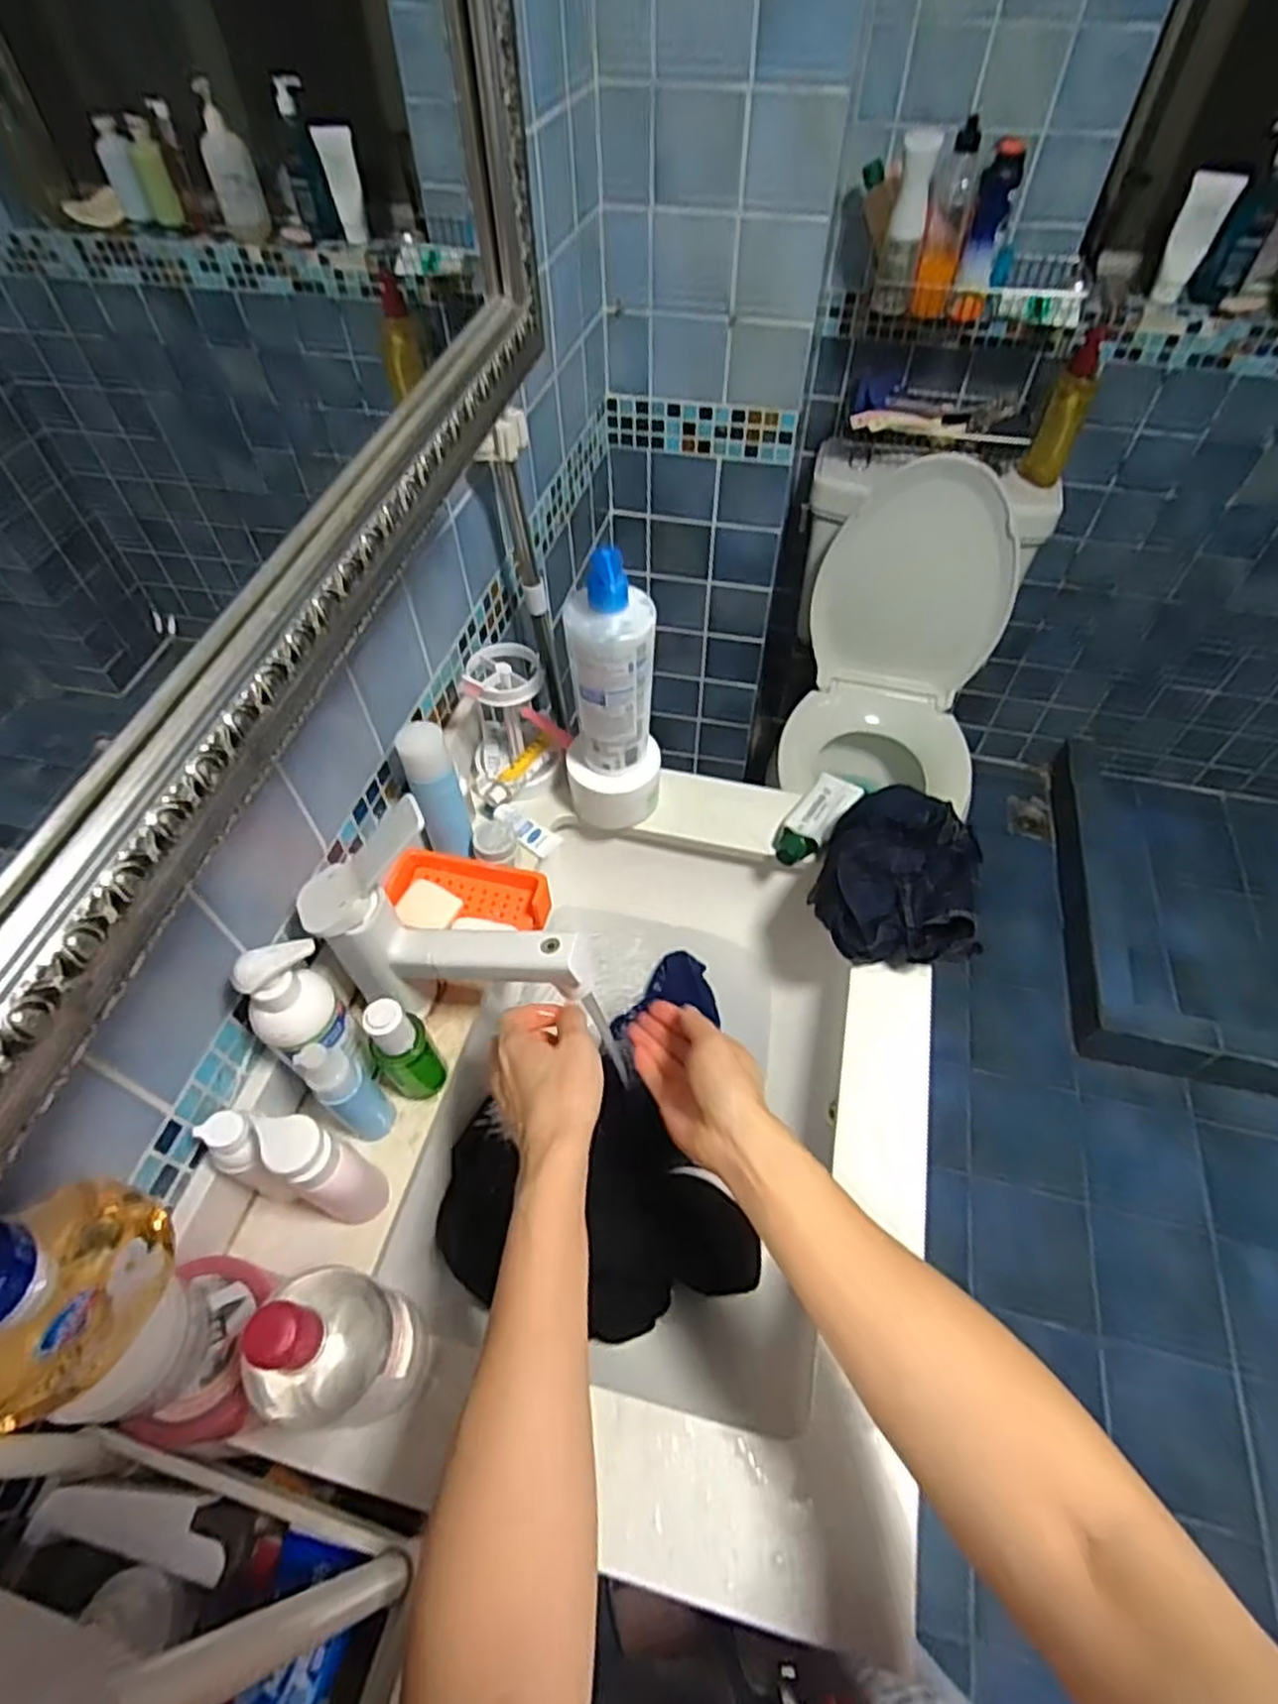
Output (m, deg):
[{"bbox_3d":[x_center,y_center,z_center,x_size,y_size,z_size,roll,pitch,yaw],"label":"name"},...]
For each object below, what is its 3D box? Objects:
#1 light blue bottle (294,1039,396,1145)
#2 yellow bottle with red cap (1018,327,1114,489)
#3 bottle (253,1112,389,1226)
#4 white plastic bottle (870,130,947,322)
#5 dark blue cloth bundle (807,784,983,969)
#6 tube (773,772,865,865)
[{"bbox_3d":[-0.197,0.163,0.513,0.028,0.133,0.030,0,54,0],"label":"light blue bottle"},{"bbox_3d":[0.692,-0.715,1.232,0.065,0.208,0.062,20,57,14],"label":"yellow bottle with red cap"},{"bbox_3d":[-0.194,0.202,0.475,0.043,0.130,0.037,30,60,21],"label":"bottle"},{"bbox_3d":[0.377,-0.882,1.070,0.046,0.207,0.054,7,55,6],"label":"white plastic bottle"},{"bbox_3d":[0.225,0.018,0.646,0.134,0.079,0.159,14,56,11],"label":"dark blue cloth bundle"},{"bbox_3d":[0.170,-0.034,0.727,0.045,0.021,0.130,30,60,21],"label":"tube"}]

